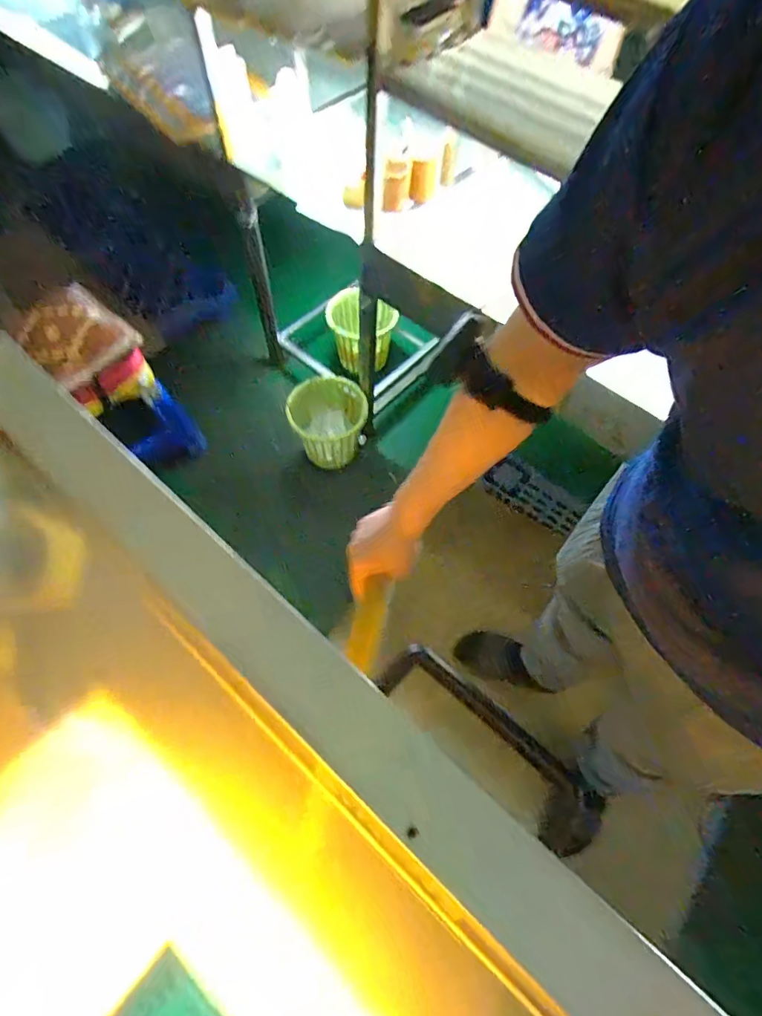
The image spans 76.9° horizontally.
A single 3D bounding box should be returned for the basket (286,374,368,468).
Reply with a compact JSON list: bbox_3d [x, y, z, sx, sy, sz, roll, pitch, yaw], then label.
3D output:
[{"bbox_3d":[-0.171,-0.272,1.614,0.243,0.283,0.269,-3,64,-3],"label":"basket"}]

